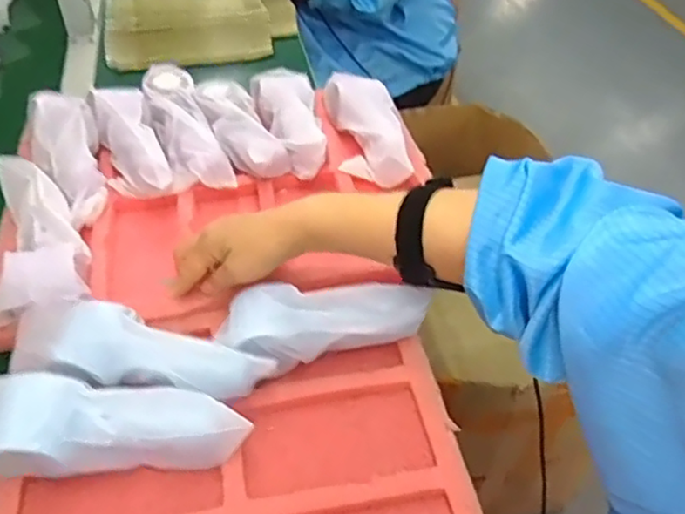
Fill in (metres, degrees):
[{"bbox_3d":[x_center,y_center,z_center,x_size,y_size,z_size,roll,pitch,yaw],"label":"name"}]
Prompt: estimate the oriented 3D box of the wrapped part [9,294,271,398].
[{"bbox_3d":[-0.154,0.079,0.491,0.189,0.051,0.060,14,46,11],"label":"wrapped part"}]

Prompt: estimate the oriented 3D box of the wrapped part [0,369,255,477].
[{"bbox_3d":[-0.168,0.119,0.451,0.192,0.048,0.063,-1,45,-4],"label":"wrapped part"}]

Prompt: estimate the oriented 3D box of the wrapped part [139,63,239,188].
[{"bbox_3d":[-0.170,-0.139,0.690,0.056,0.046,0.183,-22,63,-23],"label":"wrapped part"}]

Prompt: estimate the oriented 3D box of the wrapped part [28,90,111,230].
[{"bbox_3d":[-0.278,-0.107,0.656,0.062,0.037,0.178,-18,63,-20],"label":"wrapped part"}]

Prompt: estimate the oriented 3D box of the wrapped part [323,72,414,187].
[{"bbox_3d":[0.029,-0.145,0.717,0.073,0.042,0.181,-6,46,-9],"label":"wrapped part"}]

